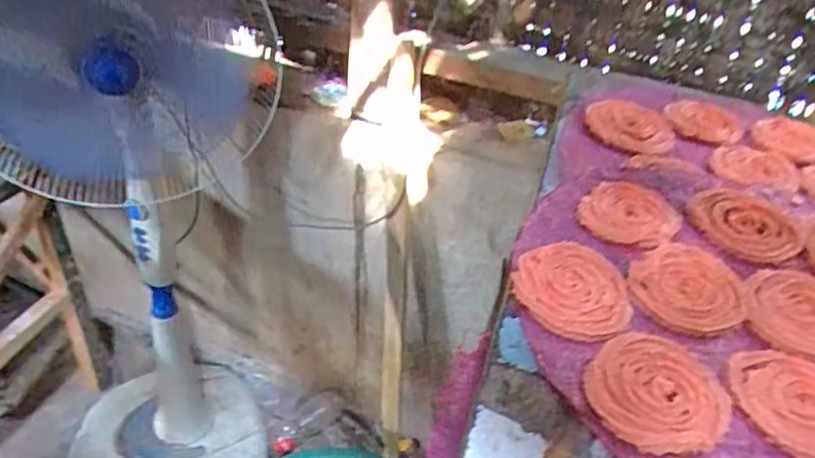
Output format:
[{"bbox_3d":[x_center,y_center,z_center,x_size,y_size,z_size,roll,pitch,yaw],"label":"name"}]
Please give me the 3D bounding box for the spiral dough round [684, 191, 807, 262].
[{"bbox_3d":[0.273,-0.005,0.542,0.084,0.005,0.084,4,43,-3],"label":"spiral dough round"}]

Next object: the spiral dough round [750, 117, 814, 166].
[{"bbox_3d":[0.390,-0.092,0.677,0.074,0.006,0.090,31,48,24],"label":"spiral dough round"}]

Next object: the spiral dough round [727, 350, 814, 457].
[{"bbox_3d":[0.243,0.108,0.416,0.076,0.004,0.080,4,43,-3],"label":"spiral dough round"}]

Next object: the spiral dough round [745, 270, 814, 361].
[{"bbox_3d":[0.281,0.060,0.477,0.074,0.006,0.079,4,43,-3],"label":"spiral dough round"}]

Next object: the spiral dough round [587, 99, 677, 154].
[{"bbox_3d":[0.217,-0.101,0.654,0.084,0.010,0.081,4,43,-3],"label":"spiral dough round"}]

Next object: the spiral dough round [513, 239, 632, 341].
[{"bbox_3d":[0.116,0.040,0.474,0.080,0.004,0.085,4,43,-3],"label":"spiral dough round"}]

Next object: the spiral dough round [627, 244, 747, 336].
[{"bbox_3d":[0.202,0.044,0.484,0.087,0.010,0.074,-19,48,-25],"label":"spiral dough round"}]

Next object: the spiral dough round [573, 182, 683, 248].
[{"bbox_3d":[0.181,-0.014,0.542,0.073,0.006,0.085,27,46,21],"label":"spiral dough round"}]

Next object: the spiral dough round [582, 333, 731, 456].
[{"bbox_3d":[0.156,0.098,0.414,0.081,0.010,0.092,32,48,25],"label":"spiral dough round"}]

